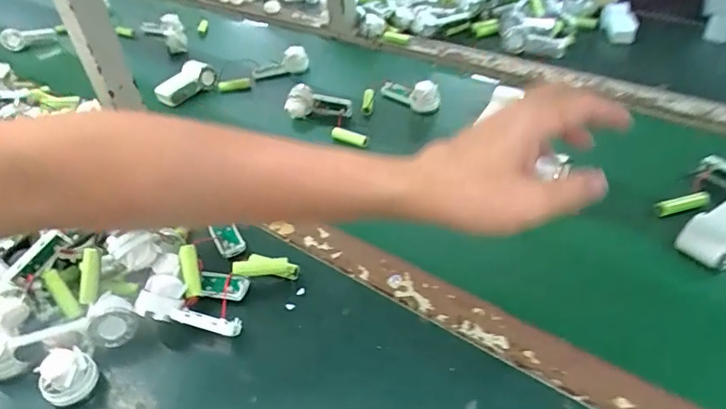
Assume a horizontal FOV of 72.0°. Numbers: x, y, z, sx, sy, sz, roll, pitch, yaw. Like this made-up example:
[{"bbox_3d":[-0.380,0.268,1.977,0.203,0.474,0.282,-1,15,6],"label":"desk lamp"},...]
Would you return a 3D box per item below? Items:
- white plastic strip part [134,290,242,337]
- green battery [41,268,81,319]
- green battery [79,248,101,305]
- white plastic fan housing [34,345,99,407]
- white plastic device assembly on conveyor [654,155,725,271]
[{"bbox_3d":[-0.152,0.096,0.436,0.092,0.014,0.020,16,44,1],"label":"white plastic strip part"},{"bbox_3d":[-0.272,0.081,0.451,0.014,0.048,0.014,-31,9,-26],"label":"green battery"},{"bbox_3d":[-0.253,0.065,0.461,0.015,0.051,0.012,6,4,13],"label":"green battery"},{"bbox_3d":[-0.238,0.139,0.402,0.036,0.037,0.035,-12,42,-7],"label":"white plastic fan housing"},{"bbox_3d":[0.345,0.002,0.486,0.137,0.032,0.085,-28,46,-23],"label":"white plastic device assembly on conveyor"}]

